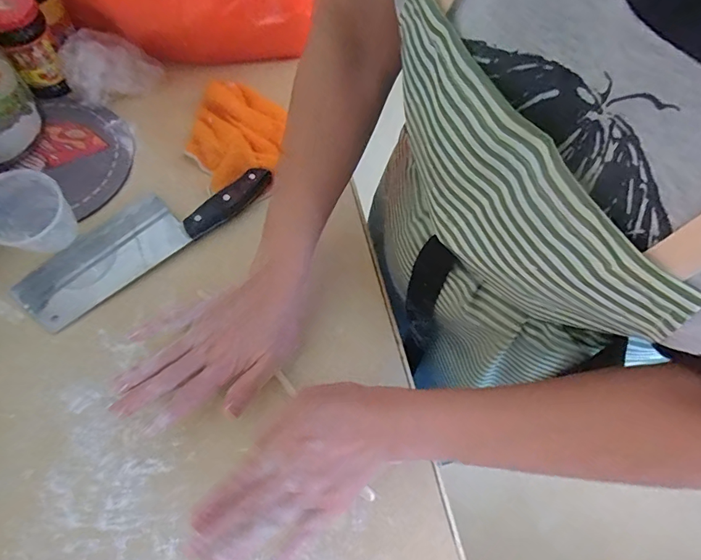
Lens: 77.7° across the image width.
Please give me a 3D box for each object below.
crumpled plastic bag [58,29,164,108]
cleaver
[{"bbox_3d":[-0.291,-0.261,0.529,0.104,0.065,0.052,-35,71,-19],"label":"crumpled plastic bag"},{"bbox_3d":[-0.212,-0.053,0.456,0.263,0.017,0.078,-37,72,-20],"label":"cleaver"}]

